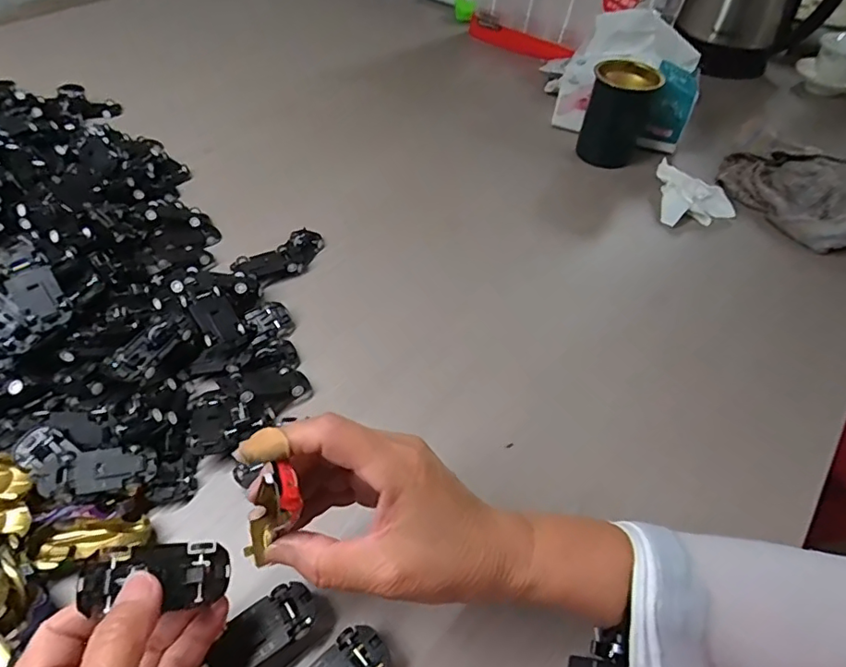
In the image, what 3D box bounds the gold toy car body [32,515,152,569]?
[{"bbox_3d":[-0.203,0.130,0.331,0.061,0.015,0.025,-9,51,-11],"label":"gold toy car body"}]

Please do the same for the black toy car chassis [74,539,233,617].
[{"bbox_3d":[-0.127,0.115,0.257,0.065,0.012,0.027,10,44,-29],"label":"black toy car chassis"}]

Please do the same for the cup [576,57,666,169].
[{"bbox_3d":[0.228,-0.257,0.632,0.069,0.106,0.068,2,50,-2],"label":"cup"}]

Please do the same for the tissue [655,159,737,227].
[{"bbox_3d":[0.297,-0.148,0.594,0.096,0.029,0.075,29,54,19],"label":"tissue"}]

